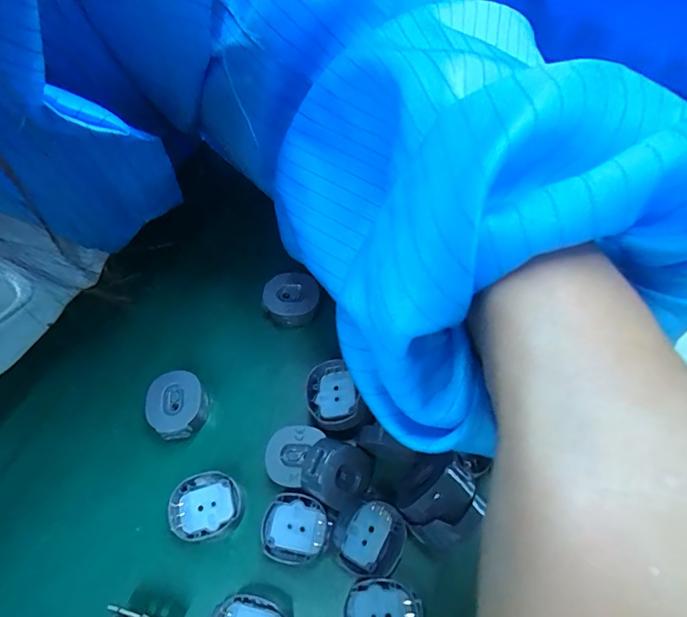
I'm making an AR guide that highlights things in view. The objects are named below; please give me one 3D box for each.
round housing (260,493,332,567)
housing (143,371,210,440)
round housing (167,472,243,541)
[{"bbox_3d":[-0.019,0.091,0.183,0.028,0.012,0.025,5,62,6],"label":"round housing"},{"bbox_3d":[-0.076,0.045,0.207,0.026,0.016,0.027,-1,61,3],"label":"housing"},{"bbox_3d":[-0.058,0.083,0.189,0.029,0.011,0.024,-20,62,-8],"label":"round housing"}]

